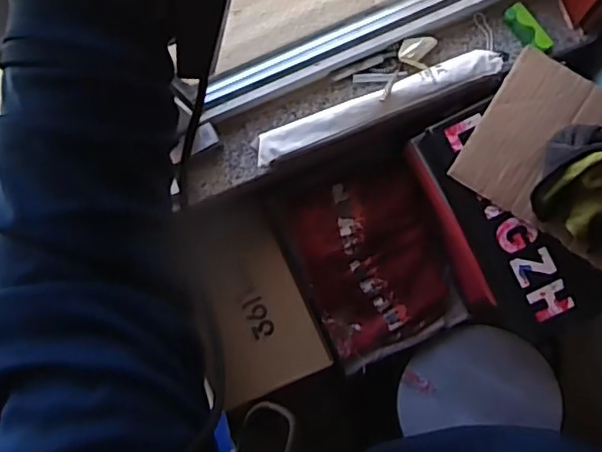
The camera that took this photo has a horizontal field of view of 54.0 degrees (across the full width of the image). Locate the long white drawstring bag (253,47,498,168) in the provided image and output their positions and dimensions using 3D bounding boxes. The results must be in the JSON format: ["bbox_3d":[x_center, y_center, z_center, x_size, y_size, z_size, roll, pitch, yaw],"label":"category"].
[{"bbox_3d":[0.101,-0.169,0.813,0.347,0.025,0.042,-22,84,4],"label":"long white drawstring bag"}]

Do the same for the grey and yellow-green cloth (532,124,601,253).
[{"bbox_3d":[0.339,-0.043,0.687,0.140,0.066,0.118,42,91,7],"label":"grey and yellow-green cloth"}]

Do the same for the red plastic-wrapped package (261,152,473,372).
[{"bbox_3d":[0.115,0.058,0.985,0.238,0.057,0.332,-25,101,-2],"label":"red plastic-wrapped package"}]

